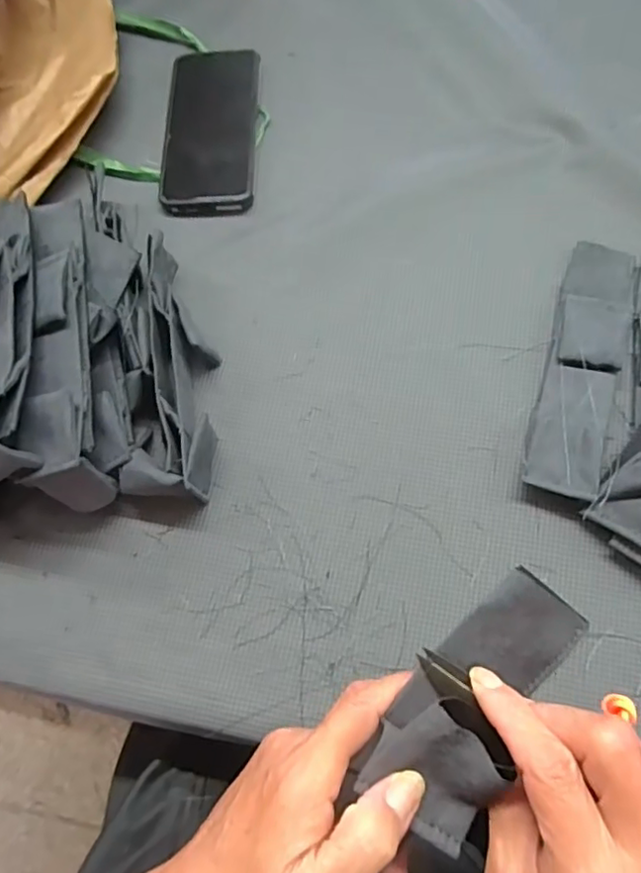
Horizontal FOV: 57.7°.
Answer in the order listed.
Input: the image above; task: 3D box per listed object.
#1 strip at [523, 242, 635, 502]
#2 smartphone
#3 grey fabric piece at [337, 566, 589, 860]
[{"bbox_3d":[0.182,-0.051,0.403,0.047,0.020,0.196,17,73,10],"label":"strip"},{"bbox_3d":[-0.091,-0.255,0.486,0.074,0.019,0.155,-1,71,4],"label":"smartphone"},{"bbox_3d":[0.060,0.105,0.224,0.046,0.031,0.106,37,80,14],"label":"grey fabric piece"}]

